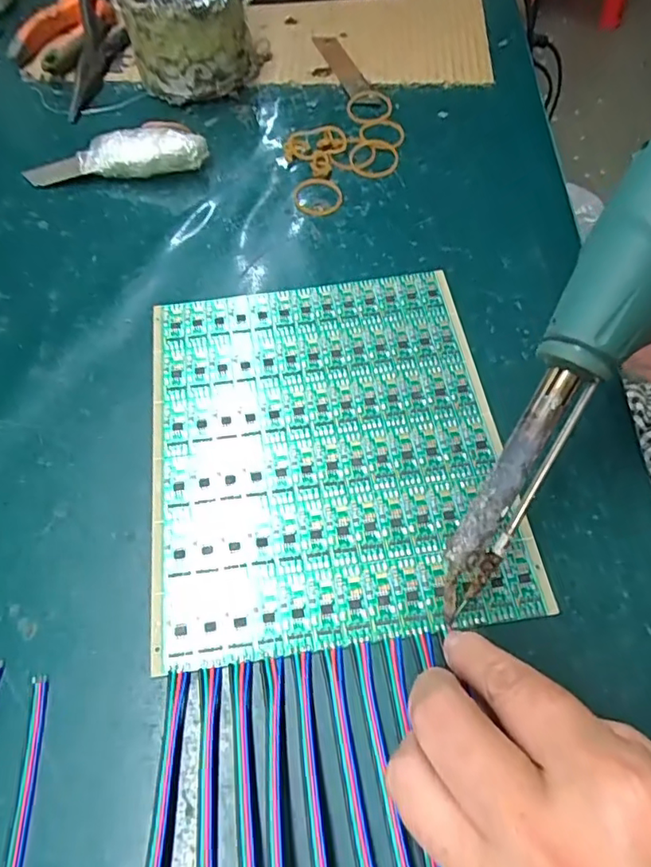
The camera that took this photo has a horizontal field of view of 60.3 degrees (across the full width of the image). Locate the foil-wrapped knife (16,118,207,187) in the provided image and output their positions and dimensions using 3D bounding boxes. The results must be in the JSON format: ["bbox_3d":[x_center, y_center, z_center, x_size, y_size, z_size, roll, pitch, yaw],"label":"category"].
[{"bbox_3d":[-0.141,-0.186,0.370,0.123,0.020,0.027,-5,61,-1],"label":"foil-wrapped knife"}]

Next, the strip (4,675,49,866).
[{"bbox_3d":[-0.110,0.141,0.200,0.008,0.004,0.100,-3,61,0],"label":"strip"}]

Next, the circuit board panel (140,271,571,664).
[{"bbox_3d":[0.000,0.000,0.274,0.163,0.004,0.193,-8,61,-2],"label":"circuit board panel"}]

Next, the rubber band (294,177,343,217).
[{"bbox_3d":[-0.005,-0.154,0.363,0.031,0.005,0.037,-10,61,-3],"label":"rubber band"}]

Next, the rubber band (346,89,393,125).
[{"bbox_3d":[0.031,-0.234,0.402,0.031,0.004,0.034,-4,62,8],"label":"rubber band"}]

